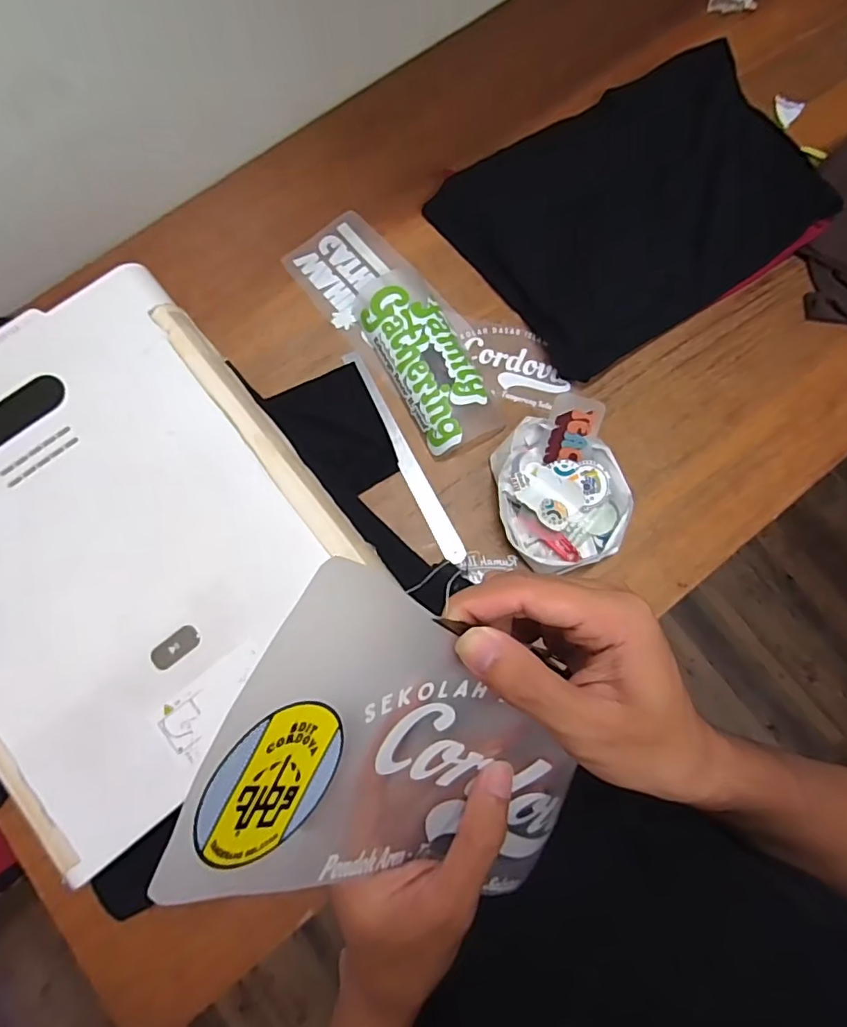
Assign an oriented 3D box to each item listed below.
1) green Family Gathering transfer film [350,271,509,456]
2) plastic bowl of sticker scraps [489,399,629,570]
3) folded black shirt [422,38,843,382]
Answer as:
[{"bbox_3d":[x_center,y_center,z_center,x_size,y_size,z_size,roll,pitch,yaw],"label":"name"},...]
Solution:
[{"bbox_3d":[0.006,-0.222,0.751,0.122,0.042,0.278,-28,80,-5],"label":"green Family Gathering transfer film"},{"bbox_3d":[0.174,-0.031,0.701,0.162,0.071,0.203,-22,80,-4],"label":"plastic bowl of sticker scraps"},{"bbox_3d":[0.302,-0.449,0.786,0.474,0.047,0.355,-33,85,-1],"label":"folded black shirt"}]

